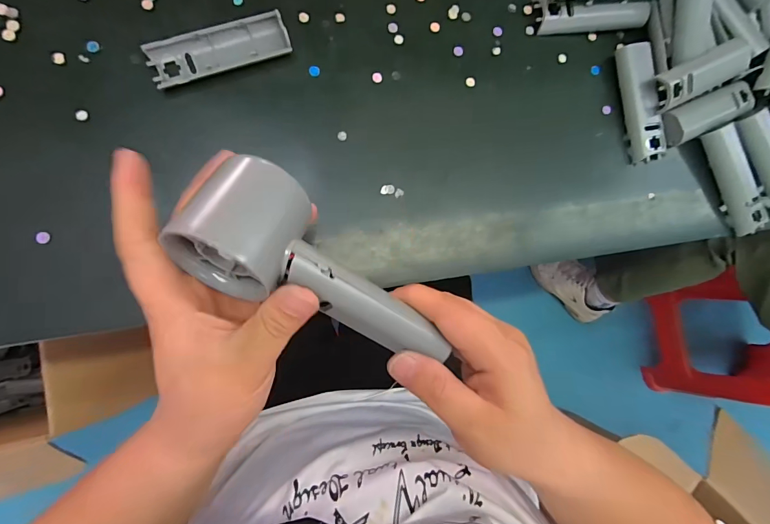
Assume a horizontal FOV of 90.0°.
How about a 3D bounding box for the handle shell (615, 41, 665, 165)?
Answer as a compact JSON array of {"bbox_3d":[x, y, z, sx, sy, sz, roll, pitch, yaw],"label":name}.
[{"bbox_3d":[0.235,-0.145,0.352,0.030,0.018,0.103,-9,87,-9],"label":"handle shell"}]

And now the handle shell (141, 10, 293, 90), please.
[{"bbox_3d":[-0.127,-0.163,0.297,0.103,0.018,0.033,-20,89,-9],"label":"handle shell"}]

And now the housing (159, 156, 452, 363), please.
[{"bbox_3d":[-0.029,0.009,0.203,0.145,0.043,0.066,34,81,-19],"label":"housing"}]

